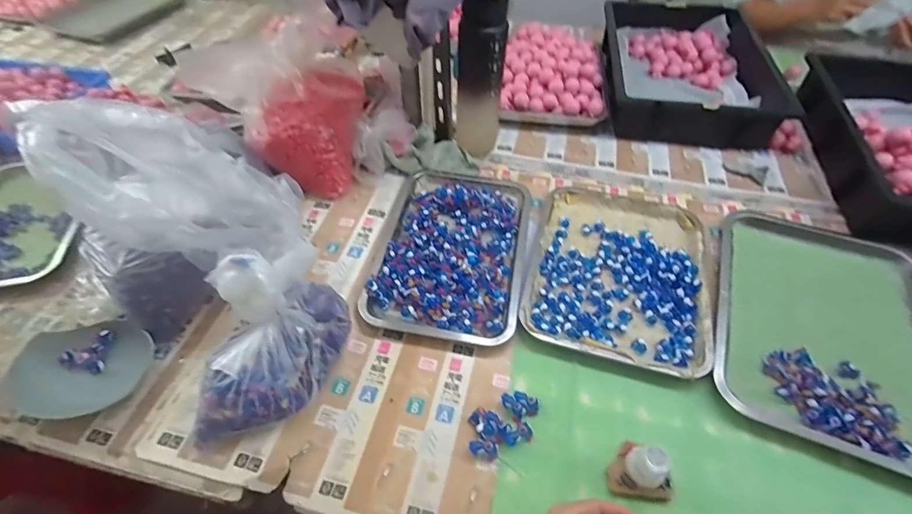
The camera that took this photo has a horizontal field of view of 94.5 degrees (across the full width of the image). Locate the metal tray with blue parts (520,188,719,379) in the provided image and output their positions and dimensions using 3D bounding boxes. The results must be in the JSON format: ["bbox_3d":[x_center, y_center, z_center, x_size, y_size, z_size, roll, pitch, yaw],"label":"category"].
[{"bbox_3d":[0.240,0.006,0.611,0.252,0.021,0.322,13,51,11],"label":"metal tray with blue parts"}]

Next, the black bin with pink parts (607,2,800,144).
[{"bbox_3d":[0.475,-0.403,0.896,0.301,0.096,0.505,7,52,7],"label":"black bin with pink parts"}]

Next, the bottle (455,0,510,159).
[{"bbox_3d":[0.041,-0.300,0.699,0.073,0.284,0.061,-6,51,-4],"label":"bottle"}]

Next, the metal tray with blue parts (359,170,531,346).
[{"bbox_3d":[-0.001,-0.019,0.630,0.204,0.032,0.298,8,52,7],"label":"metal tray with blue parts"}]

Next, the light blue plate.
[{"bbox_3d":[-0.441,0.128,0.501,0.131,0.032,0.121,0,51,1],"label":"light blue plate"}]

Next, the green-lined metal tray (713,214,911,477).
[{"bbox_3d":[0.490,0.086,0.552,0.274,0.021,0.339,18,54,15],"label":"green-lined metal tray"}]

